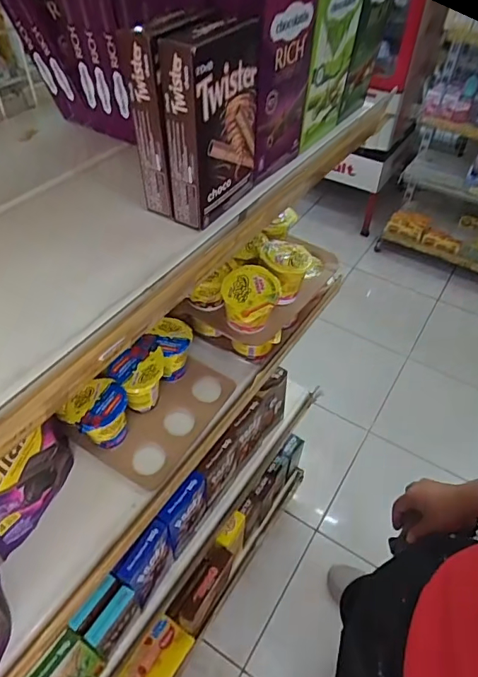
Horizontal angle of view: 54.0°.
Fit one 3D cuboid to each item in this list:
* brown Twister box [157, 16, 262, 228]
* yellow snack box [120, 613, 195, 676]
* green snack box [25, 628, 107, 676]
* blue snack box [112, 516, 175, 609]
[{"bbox_3d":[-0.019,-0.172,0.375,0.031,0.133,0.088,25,51,19],"label":"brown Twister box"},{"bbox_3d":[-0.171,0.655,0.964,0.092,0.045,0.142,42,61,2],"label":"yellow snack box"},{"bbox_3d":[-0.224,0.441,0.615,0.031,0.158,0.079,25,51,20],"label":"green snack box"},{"bbox_3d":[-0.132,0.336,0.700,0.027,0.162,0.091,27,52,21],"label":"blue snack box"}]

